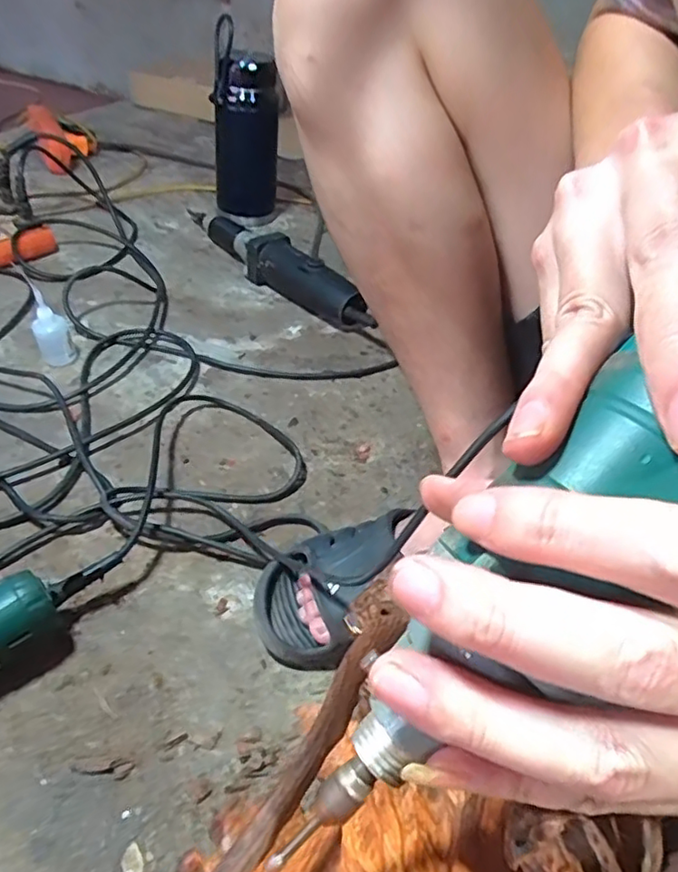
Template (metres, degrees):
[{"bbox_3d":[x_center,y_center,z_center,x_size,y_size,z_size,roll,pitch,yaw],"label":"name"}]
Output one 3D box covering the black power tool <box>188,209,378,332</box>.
[{"bbox_3d":[-0.103,-0.259,0.881,0.058,0.069,0.422,-28,52,-34],"label":"black power tool"}]

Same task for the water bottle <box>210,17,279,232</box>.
[{"bbox_3d":[-0.145,-0.479,0.943,0.080,0.266,0.082,12,40,5],"label":"water bottle"}]

